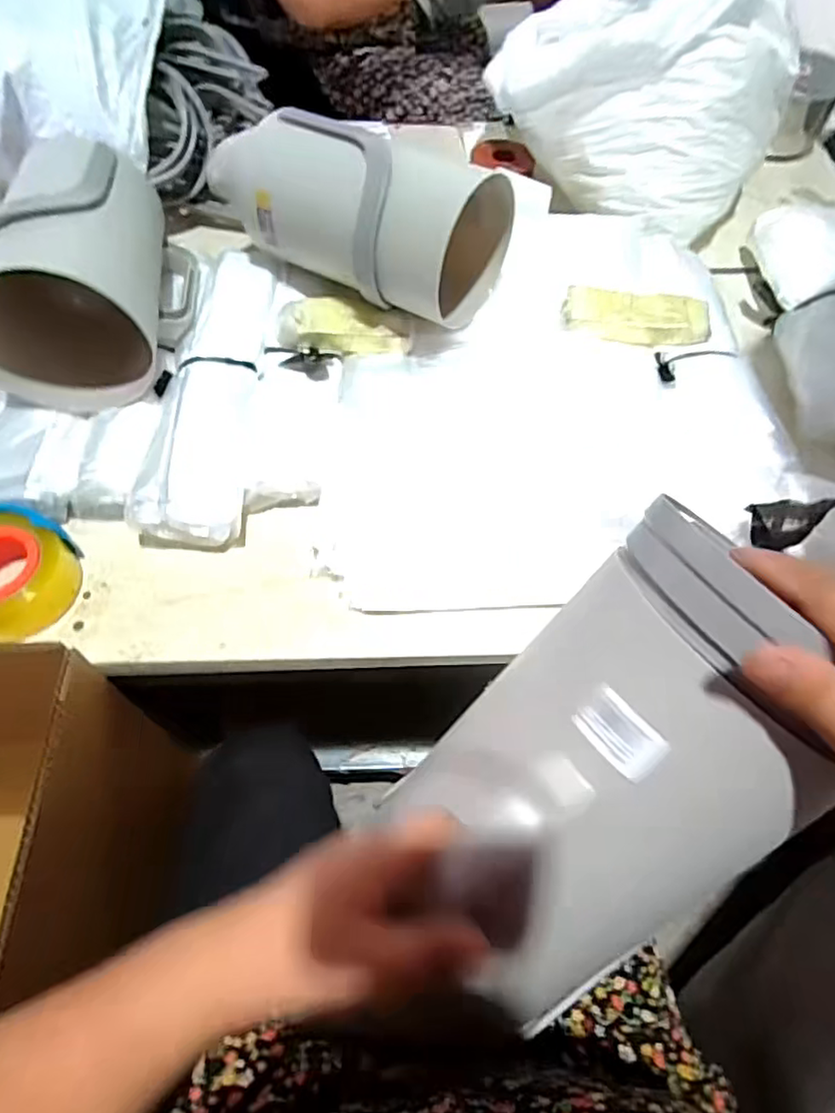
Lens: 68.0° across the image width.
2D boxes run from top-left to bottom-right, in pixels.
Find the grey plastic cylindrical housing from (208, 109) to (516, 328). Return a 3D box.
[{"bbox_3d":[-0.068,-0.389,0.706,0.319,0.164,0.153,33,63,16],"label":"grey plastic cylindrical housing"}]

